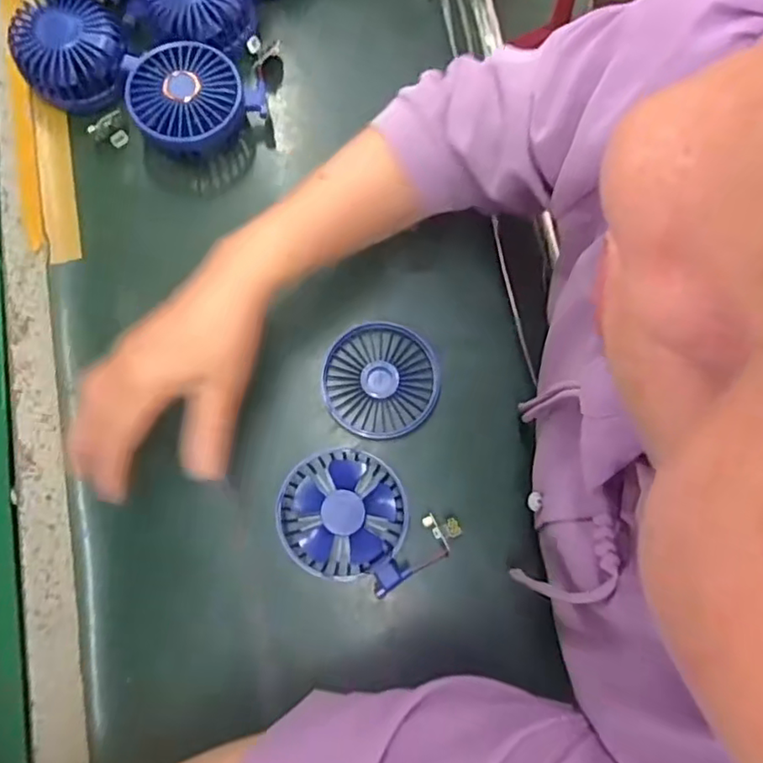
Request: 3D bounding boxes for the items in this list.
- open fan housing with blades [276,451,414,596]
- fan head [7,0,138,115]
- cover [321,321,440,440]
[{"bbox_3d":[-0.024,0.096,0.434,0.099,0.033,0.087,18,79,3],"label":"open fan housing with blades"},{"bbox_3d":[-0.251,-0.266,0.486,0.084,0.040,0.081,-34,81,-6],"label":"fan head"},{"bbox_3d":[0.000,-0.001,0.464,0.087,0.007,0.088,11,79,2],"label":"cover"}]

